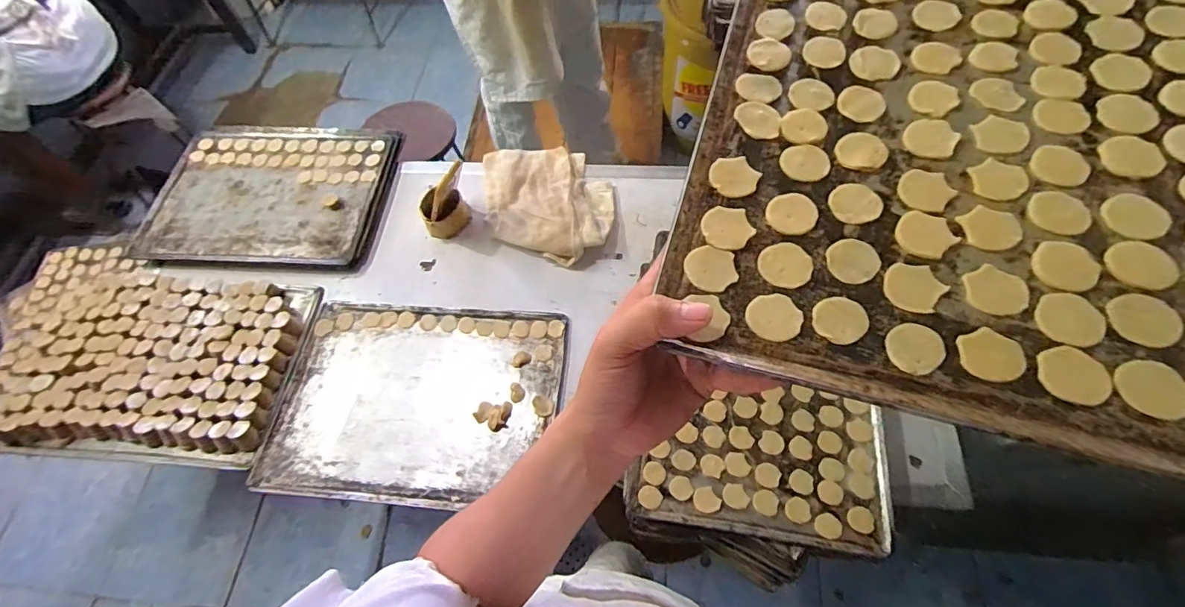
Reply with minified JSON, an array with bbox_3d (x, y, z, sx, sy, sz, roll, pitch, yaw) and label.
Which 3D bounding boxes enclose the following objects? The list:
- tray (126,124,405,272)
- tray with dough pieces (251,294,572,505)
[{"bbox_3d":[-0.654,-0.231,1.034,0.477,0.037,0.362,3,63,2],"label":"tray"},{"bbox_3d":[-0.294,0.155,0.823,0.423,0.031,0.324,5,63,3],"label":"tray with dough pieces"}]

